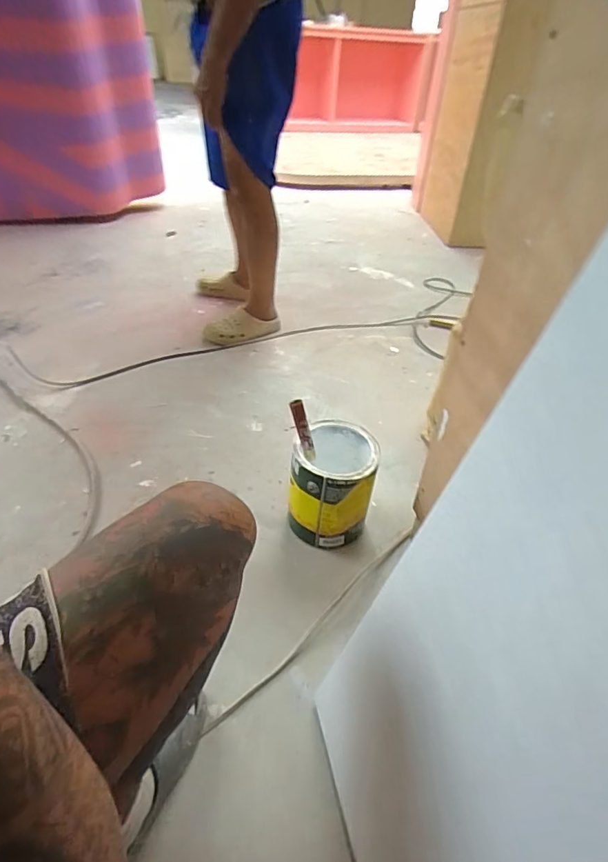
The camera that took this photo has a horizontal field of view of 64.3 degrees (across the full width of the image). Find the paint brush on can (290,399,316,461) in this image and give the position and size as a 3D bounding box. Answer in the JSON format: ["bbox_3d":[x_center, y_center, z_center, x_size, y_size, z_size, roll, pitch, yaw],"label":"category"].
[{"bbox_3d":[0.000,0.001,0.889,0.021,0.118,0.020,-25,18,-30],"label":"paint brush on can"}]

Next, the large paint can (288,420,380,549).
[{"bbox_3d":[0.056,0.110,0.957,0.153,0.207,0.171,11,41,9],"label":"large paint can"}]

